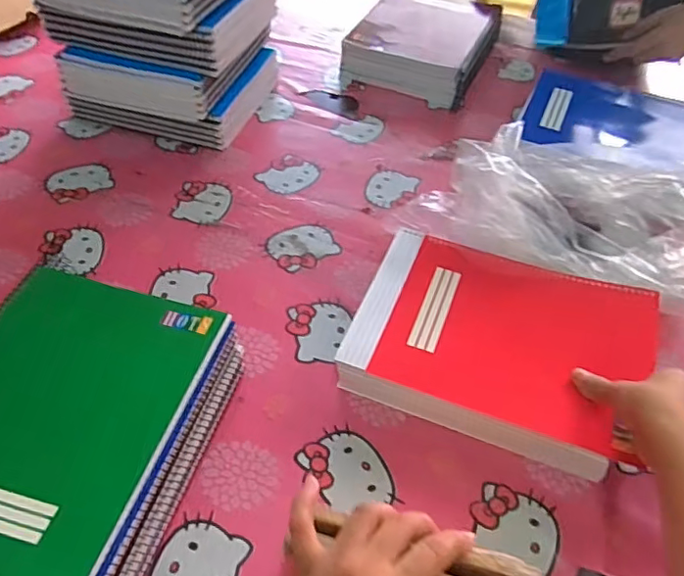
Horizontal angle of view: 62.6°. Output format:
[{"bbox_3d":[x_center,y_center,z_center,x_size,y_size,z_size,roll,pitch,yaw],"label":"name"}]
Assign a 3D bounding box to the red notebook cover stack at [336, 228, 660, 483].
[{"bbox_3d":[0.157,0.051,0.567,0.272,0.039,0.206,18,50,13],"label":"red notebook cover stack"}]

